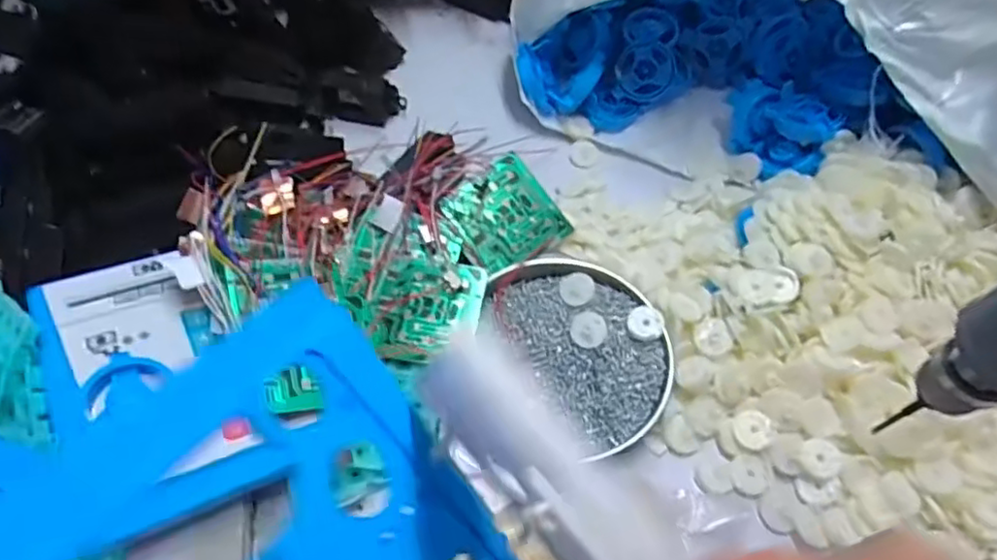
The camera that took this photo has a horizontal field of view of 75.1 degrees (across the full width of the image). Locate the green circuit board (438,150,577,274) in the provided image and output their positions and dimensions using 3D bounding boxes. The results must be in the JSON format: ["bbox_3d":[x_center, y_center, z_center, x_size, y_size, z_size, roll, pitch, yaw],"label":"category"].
[{"bbox_3d":[0.005,-0.045,0.451,0.068,0.004,0.068,-35,88,-15],"label":"green circuit board"}]

